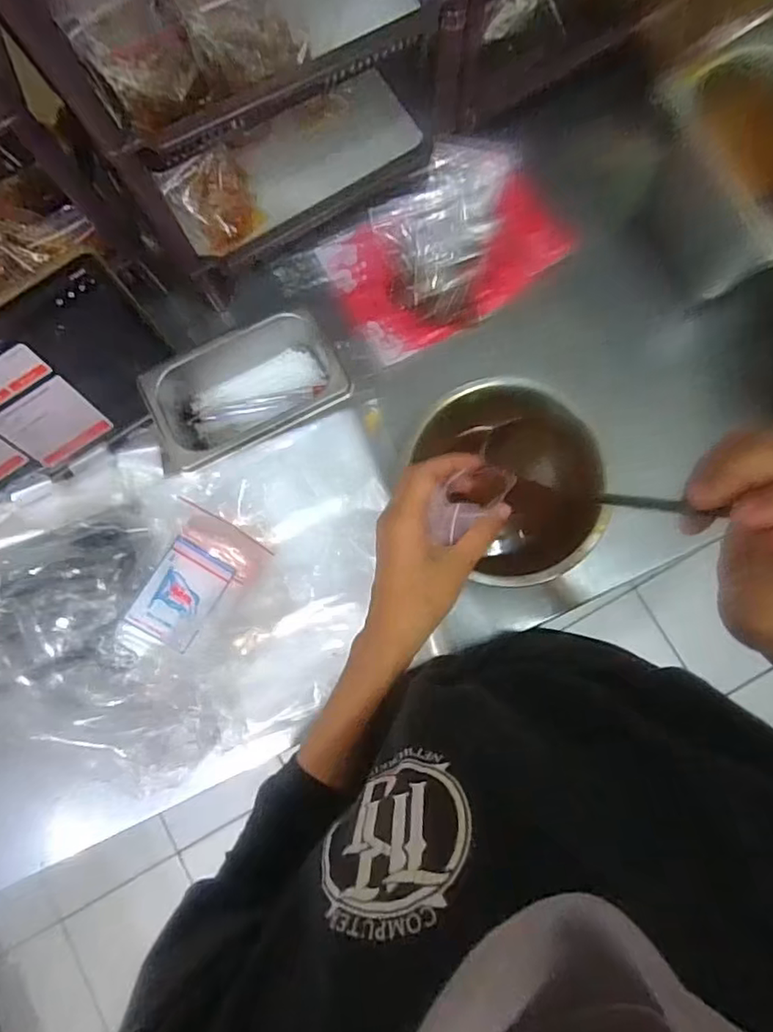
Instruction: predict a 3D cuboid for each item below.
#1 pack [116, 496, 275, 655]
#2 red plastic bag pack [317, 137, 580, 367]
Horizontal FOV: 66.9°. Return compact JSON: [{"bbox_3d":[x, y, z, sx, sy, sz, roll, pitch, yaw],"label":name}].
[{"bbox_3d":[-0.171,0.068,0.522,0.083,0.017,0.135,31,72,-14],"label":"pack"},{"bbox_3d":[0.056,-0.265,0.574,0.223,0.057,0.144,-36,81,-3],"label":"red plastic bag pack"}]

